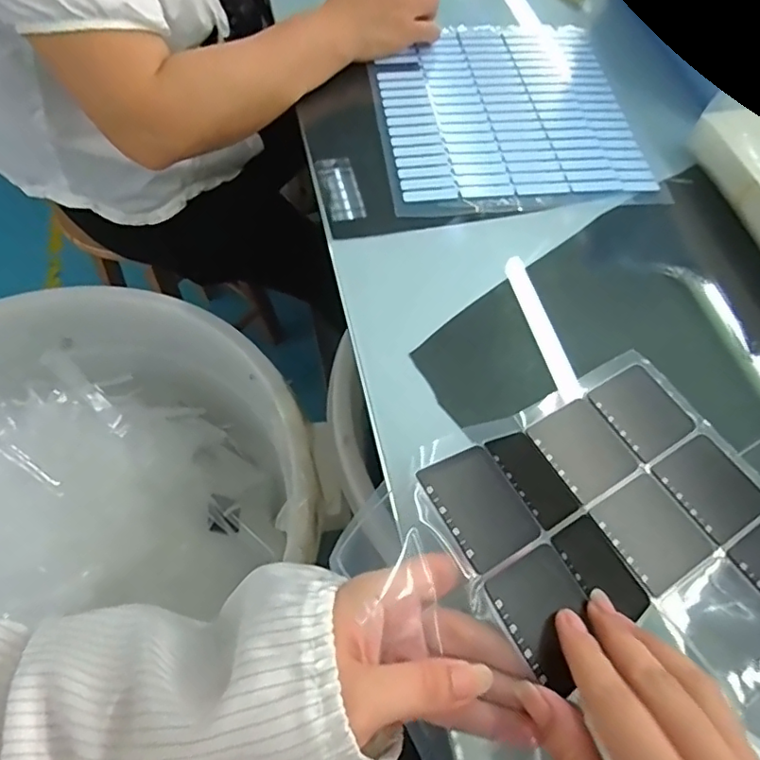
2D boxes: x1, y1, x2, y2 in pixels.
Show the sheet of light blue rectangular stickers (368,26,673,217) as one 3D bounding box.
[{"bbox_3d":[0.116,-0.264,0.529,0.240,0.009,0.277,-4,59,-5],"label":"sheet of light blue rectangular stickers"}]

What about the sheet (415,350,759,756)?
[{"bbox_3d":[0.146,0.094,0.297,0.206,0.031,0.194,-22,64,-33],"label":"sheet"}]

